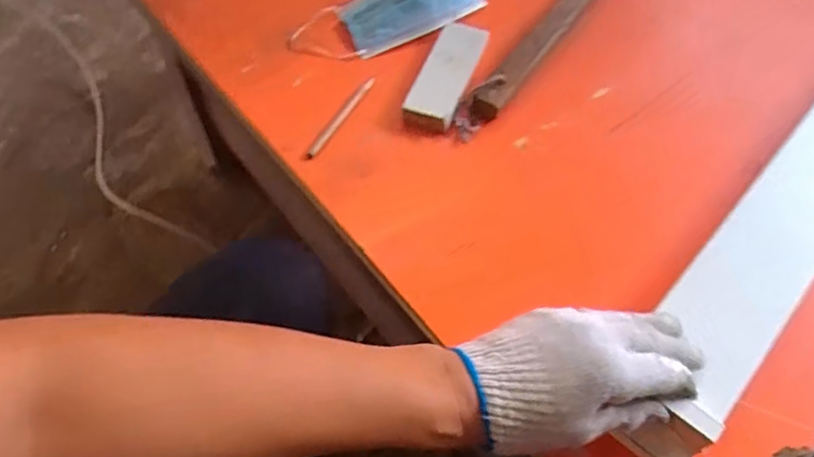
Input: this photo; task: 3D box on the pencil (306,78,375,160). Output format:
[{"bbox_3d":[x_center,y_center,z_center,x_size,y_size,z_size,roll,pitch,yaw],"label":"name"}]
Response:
[{"bbox_3d":[-0.066,-0.112,0.609,0.009,0.010,0.122,23,60,15],"label":"pencil"}]

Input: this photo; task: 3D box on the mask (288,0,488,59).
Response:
[{"bbox_3d":[-0.020,-0.249,0.673,0.218,0.052,0.097,-28,61,-17],"label":"mask"}]

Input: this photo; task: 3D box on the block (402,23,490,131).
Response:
[{"bbox_3d":[0.041,-0.162,0.635,0.049,0.023,0.146,16,58,11],"label":"block"}]

